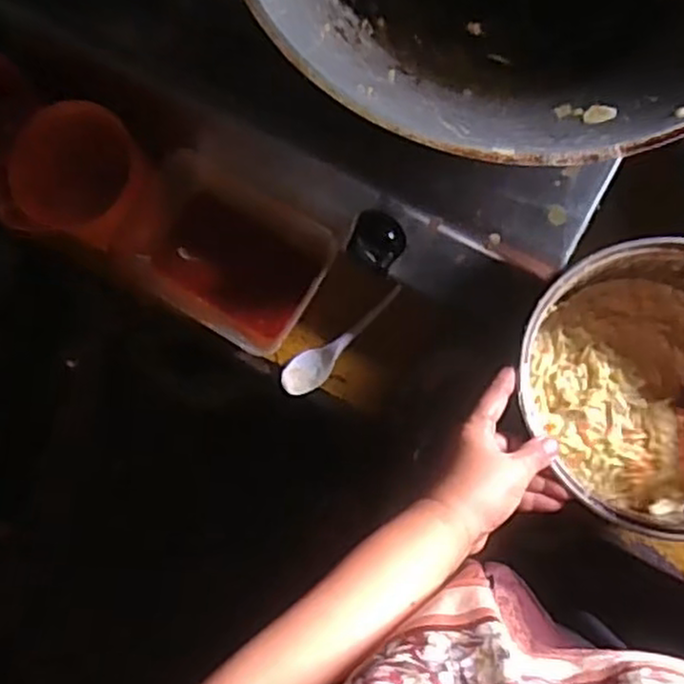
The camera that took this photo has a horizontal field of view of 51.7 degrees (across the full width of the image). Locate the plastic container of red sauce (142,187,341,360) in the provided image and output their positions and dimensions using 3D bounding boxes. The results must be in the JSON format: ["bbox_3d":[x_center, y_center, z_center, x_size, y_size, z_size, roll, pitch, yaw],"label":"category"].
[{"bbox_3d":[-0.097,-0.073,0.621,0.163,0.051,0.124,31,85,4],"label":"plastic container of red sauce"}]

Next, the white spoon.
[{"bbox_3d":[0.002,0.001,0.629,0.130,0.015,0.032,-36,84,-3],"label":"white spoon"}]

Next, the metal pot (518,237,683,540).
[{"bbox_3d":[0.226,0.031,0.540,0.191,0.117,0.196,0,84,1],"label":"metal pot"}]

